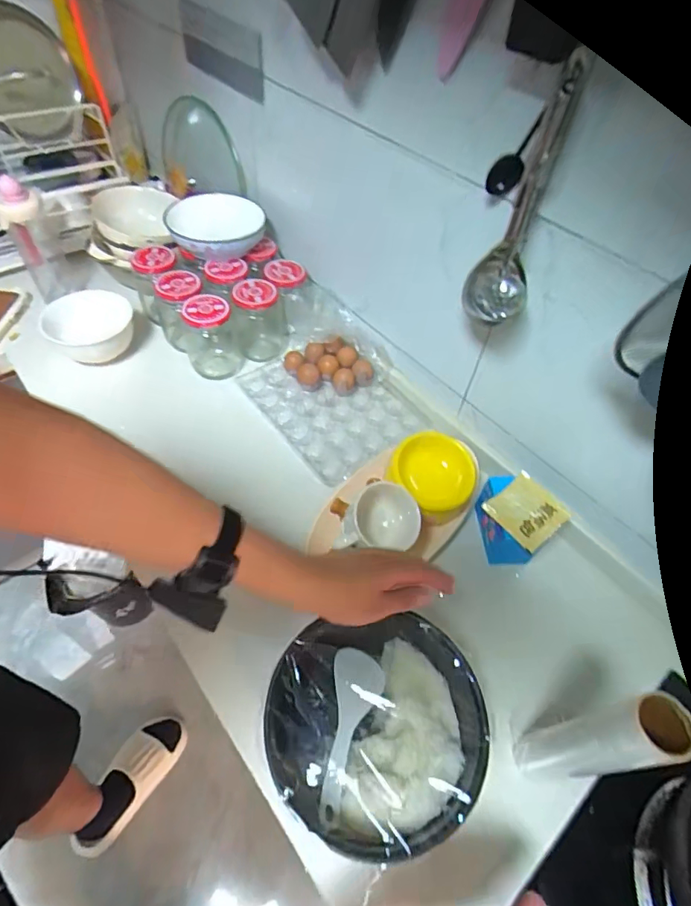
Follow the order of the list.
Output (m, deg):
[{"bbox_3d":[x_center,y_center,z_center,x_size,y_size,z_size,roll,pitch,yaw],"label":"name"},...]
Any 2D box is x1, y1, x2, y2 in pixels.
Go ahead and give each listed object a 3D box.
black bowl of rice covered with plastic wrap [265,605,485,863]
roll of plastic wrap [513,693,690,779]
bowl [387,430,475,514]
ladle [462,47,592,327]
[{"bbox_3d":[0.029,0.294,0.495,0.205,0.122,0.187,2,54,-3],"label":"black bowl of rice covered with plastic wrap"},{"bbox_3d":[0.230,0.281,0.449,0.046,0.253,0.047,2,54,-3],"label":"roll of plastic wrap"},{"bbox_3d":[0.129,0.029,0.689,0.124,0.061,0.104,29,57,16],"label":"bowl"},{"bbox_3d":[0.193,-0.255,0.519,0.074,0.257,0.072,17,54,8],"label":"ladle"}]

